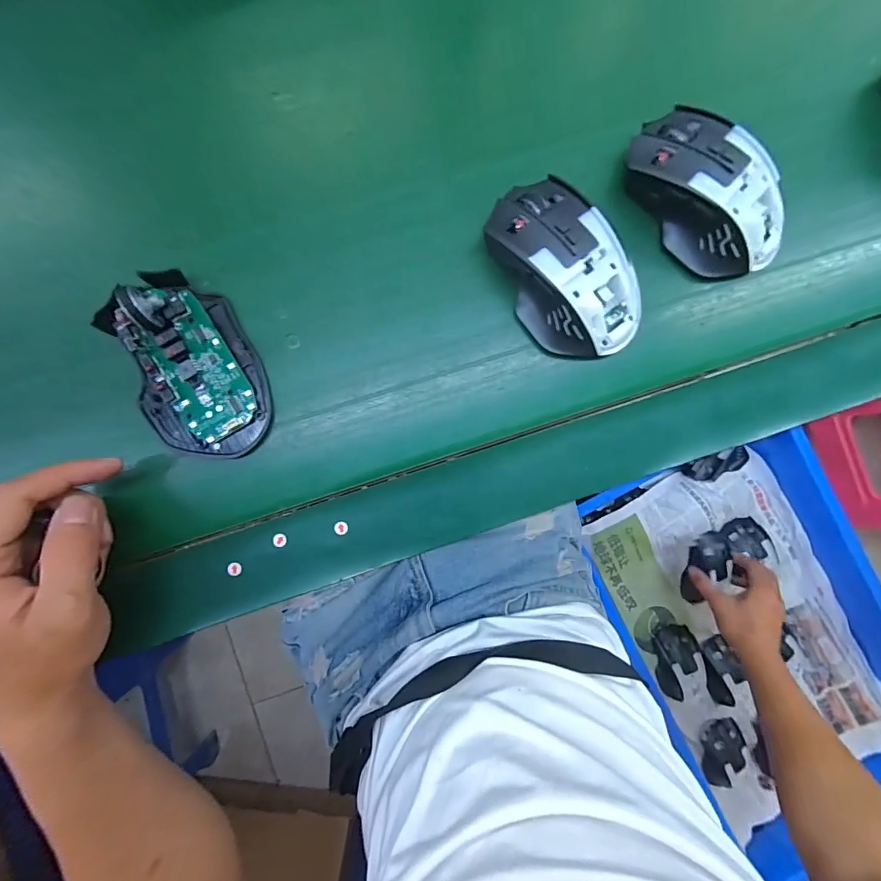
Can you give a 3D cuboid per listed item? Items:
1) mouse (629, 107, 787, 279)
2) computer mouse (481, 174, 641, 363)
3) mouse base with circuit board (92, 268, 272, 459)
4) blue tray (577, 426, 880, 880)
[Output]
[{"bbox_3d":[0.171,-0.156,0.265,0.114,0.040,0.061,44,87,-1],"label":"mouse"},{"bbox_3d":[0.078,-0.105,0.258,0.072,0.041,0.118,-39,91,-3],"label":"computer mouse"},{"bbox_3d":[-0.150,-0.045,0.245,0.068,0.033,0.114,-23,90,-3],"label":"mouse base with circuit board"},{"bbox_3d":[0.497,0.310,0.633,0.397,0.095,0.653,-28,90,-3],"label":"blue tray"}]

